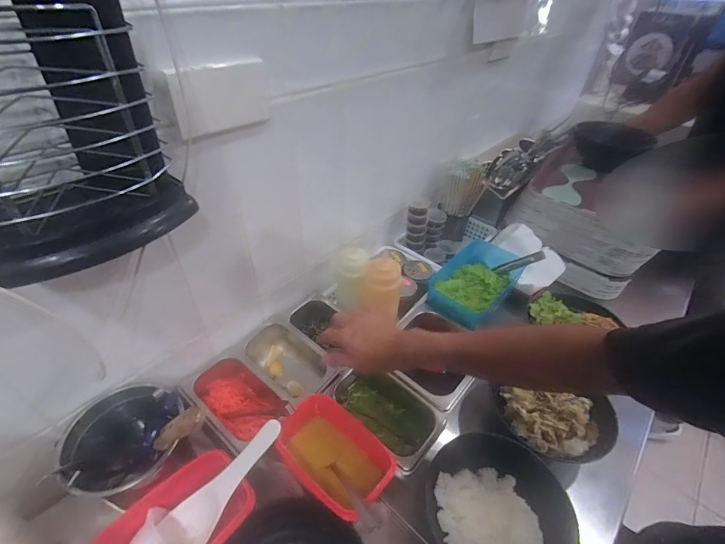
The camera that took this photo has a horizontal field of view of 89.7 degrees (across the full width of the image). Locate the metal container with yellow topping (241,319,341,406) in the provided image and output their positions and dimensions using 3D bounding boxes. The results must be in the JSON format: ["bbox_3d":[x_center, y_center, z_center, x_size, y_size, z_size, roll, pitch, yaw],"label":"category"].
[{"bbox_3d":[-0.132,0.169,0.639,0.165,0.082,0.099,31,48,28],"label":"metal container with yellow topping"}]

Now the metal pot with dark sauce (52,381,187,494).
[{"bbox_3d":[-0.301,0.226,0.475,0.122,0.100,0.132,20,43,18],"label":"metal pot with dark sauce"}]

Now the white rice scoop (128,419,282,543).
[{"bbox_3d":[-0.188,0.278,0.447,0.076,0.050,0.222,33,66,30],"label":"white rice scoop"}]

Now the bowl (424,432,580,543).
[{"bbox_3d":[0.181,0.318,0.493,0.188,0.061,0.168,12,41,9],"label":"bowl"}]

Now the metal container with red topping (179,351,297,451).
[{"bbox_3d":[-0.203,0.205,0.584,0.170,0.060,0.100,28,47,26],"label":"metal container with red topping"}]

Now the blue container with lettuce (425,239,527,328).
[{"bbox_3d":[0.233,0.024,0.770,0.147,0.075,0.224,29,47,26],"label":"blue container with lettuce"}]

